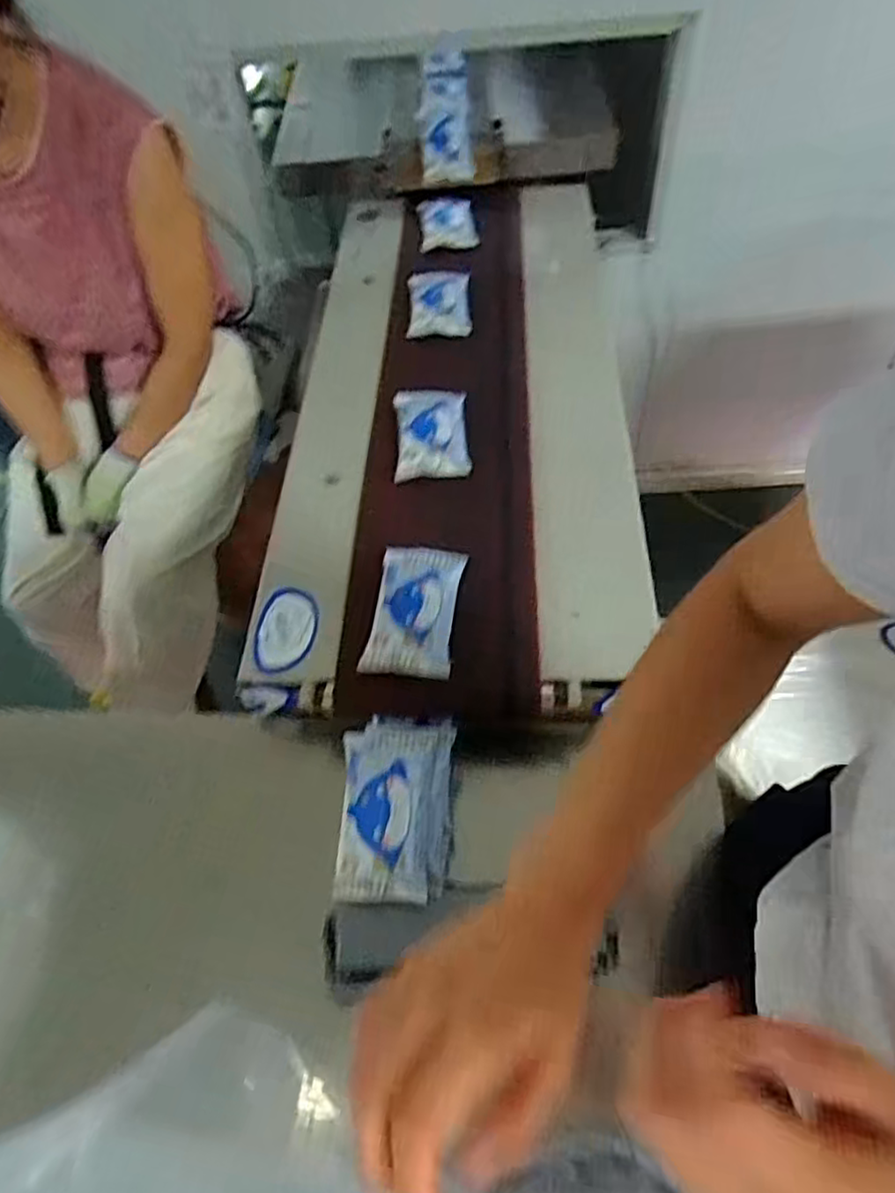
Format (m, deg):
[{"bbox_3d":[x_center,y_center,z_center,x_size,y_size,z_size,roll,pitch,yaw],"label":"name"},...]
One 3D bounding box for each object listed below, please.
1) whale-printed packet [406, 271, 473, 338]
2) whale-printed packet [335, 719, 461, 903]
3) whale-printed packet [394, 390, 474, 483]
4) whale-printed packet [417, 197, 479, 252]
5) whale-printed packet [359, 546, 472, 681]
[{"bbox_3d":[-0.012,-0.440,1.016,0.093,0.041,0.141,-1,56,4],"label":"whale-printed packet"},{"bbox_3d":[-0.047,0.187,0.620,0.100,0.049,0.159,1,56,5],"label":"whale-printed packet"},{"bbox_3d":[-0.021,-0.206,0.849,0.090,0.033,0.148,-3,56,2],"label":"whale-printed packet"},{"bbox_3d":[-0.002,-0.632,1.157,0.093,0.019,0.145,-5,56,1],"label":"whale-printed packet"},{"bbox_3d":[-0.032,0.014,0.699,0.087,0.033,0.146,5,57,8],"label":"whale-printed packet"}]

